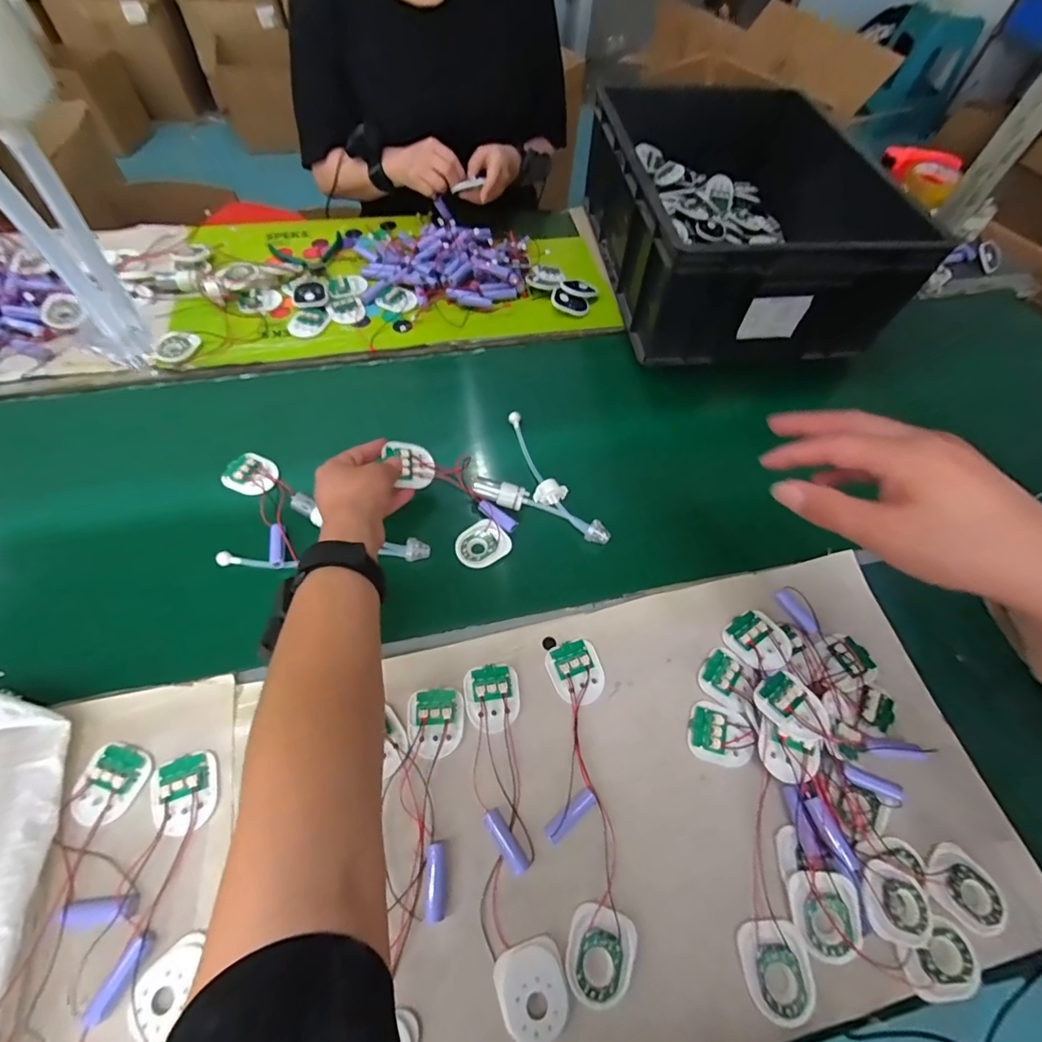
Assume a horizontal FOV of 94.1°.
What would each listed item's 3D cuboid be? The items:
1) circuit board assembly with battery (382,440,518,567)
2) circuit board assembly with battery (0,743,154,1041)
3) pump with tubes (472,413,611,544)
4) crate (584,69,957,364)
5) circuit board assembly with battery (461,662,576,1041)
[{"bbox_3d":[-0.074,-0.027,0.535,0.072,0.024,0.167,-40,89,-24],"label":"circuit board assembly with battery"},{"bbox_3d":[-0.315,0.299,0.345,0.063,0.026,0.254,-6,59,-7],"label":"circuit board assembly with battery"},{"bbox_3d":[0.040,-0.053,0.562,0.157,0.020,0.121,20,59,9],"label":"pump with tubes"},{"bbox_3d":[0.303,-0.474,0.735,0.345,0.186,0.513,-4,59,-6],"label":"crate"},{"bbox_3d":[-0.010,0.245,0.390,0.054,0.017,0.252,-7,59,-8],"label":"circuit board assembly with battery"}]

